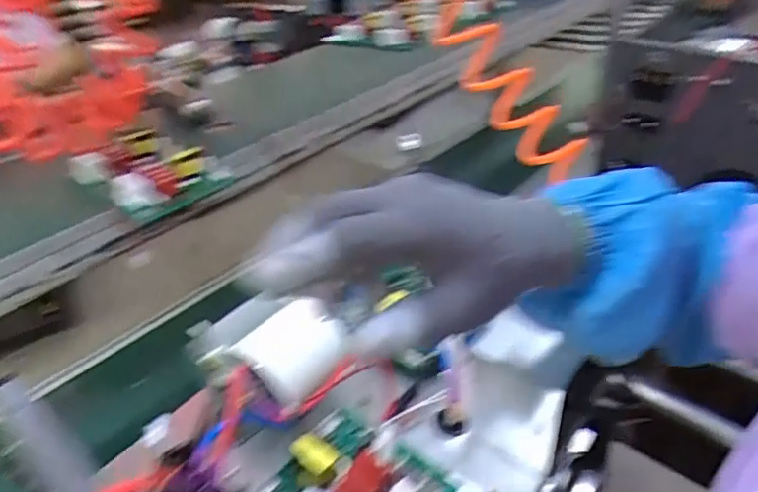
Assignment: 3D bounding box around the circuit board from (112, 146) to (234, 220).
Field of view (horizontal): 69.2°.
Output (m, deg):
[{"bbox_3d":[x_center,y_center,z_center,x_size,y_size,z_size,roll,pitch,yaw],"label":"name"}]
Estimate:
[{"bbox_3d":[-0.243,-0.073,0.643,0.131,0.048,0.044,-23,38,-22],"label":"circuit board"}]

